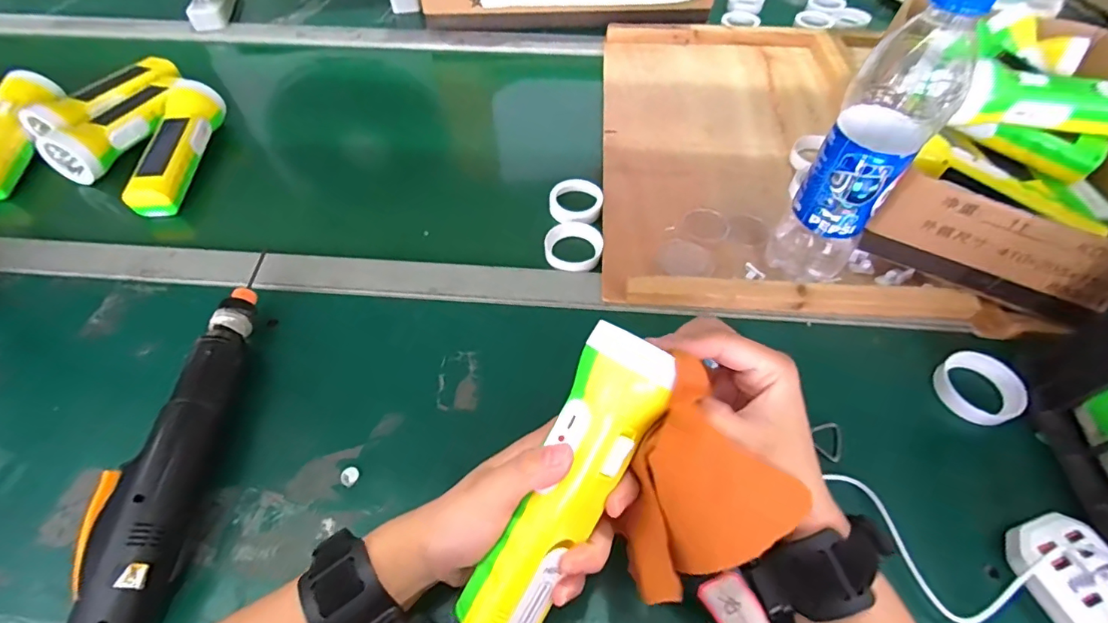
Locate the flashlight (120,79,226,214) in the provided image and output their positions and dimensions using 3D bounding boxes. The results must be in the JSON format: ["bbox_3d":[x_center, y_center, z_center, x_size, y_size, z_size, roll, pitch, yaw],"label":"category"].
[{"bbox_3d":[-0.407,-0.181,0.530,0.058,0.048,0.170,-6,53,-4],"label":"flashlight"}]

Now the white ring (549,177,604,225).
[{"bbox_3d":[0.022,-0.110,0.494,0.053,0.014,0.058,0,53,0],"label":"white ring"}]

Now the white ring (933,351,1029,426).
[{"bbox_3d":[0.315,0.057,0.365,0.052,0.017,0.053,0,53,0],"label":"white ring"}]

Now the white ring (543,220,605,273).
[{"bbox_3d":[0.019,-0.062,0.464,0.053,0.014,0.059,6,53,5],"label":"white ring"}]

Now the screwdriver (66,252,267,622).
[{"bbox_3d":[-0.251,0.089,0.331,0.045,0.041,0.276,-2,53,-1],"label":"screwdriver"}]

